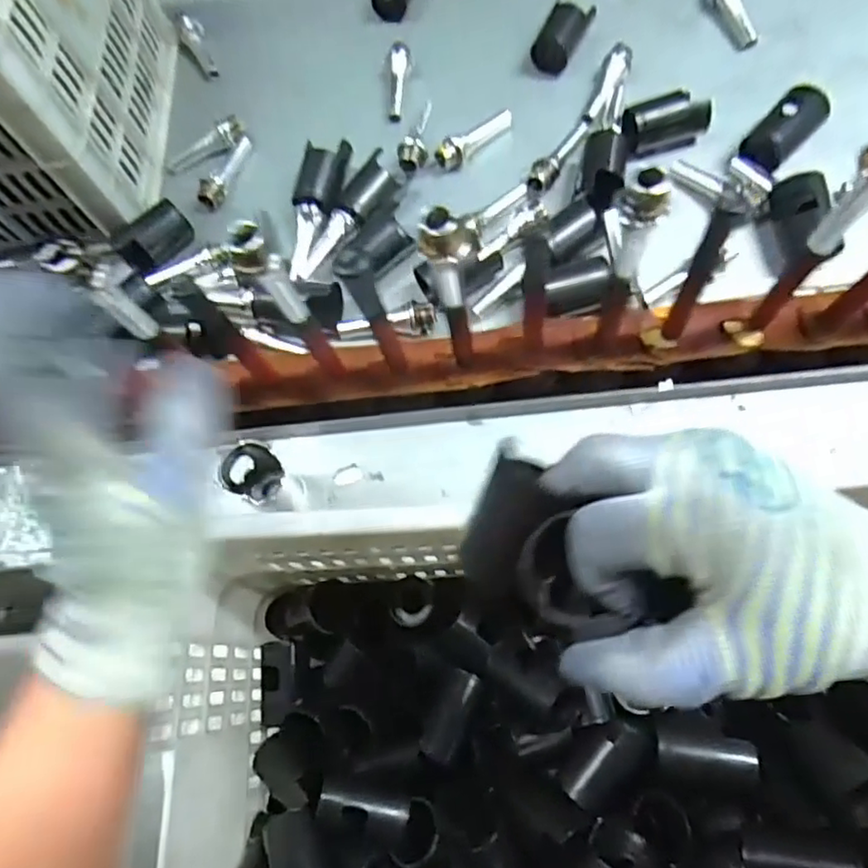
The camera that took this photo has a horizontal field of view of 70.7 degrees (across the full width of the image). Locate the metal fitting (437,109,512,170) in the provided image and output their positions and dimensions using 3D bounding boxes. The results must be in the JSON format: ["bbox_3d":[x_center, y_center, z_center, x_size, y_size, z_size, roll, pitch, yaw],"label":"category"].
[{"bbox_3d":[0.037,-0.273,0.569,0.078,0.027,0.019,-40,77,-14],"label":"metal fitting"}]

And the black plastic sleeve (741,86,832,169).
[{"bbox_3d":[0.295,-0.257,0.517,0.039,0.034,0.080,42,74,11],"label":"black plastic sleeve"}]

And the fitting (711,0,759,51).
[{"bbox_3d":[0.281,-0.401,0.572,0.022,0.019,0.083,-10,72,-6],"label":"fitting"}]

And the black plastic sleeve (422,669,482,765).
[{"bbox_3d":[0.013,0.220,0.482,0.026,0.029,0.066,25,72,6],"label":"black plastic sleeve"}]

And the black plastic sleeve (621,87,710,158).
[{"bbox_3d":[0.200,-0.274,0.527,0.074,0.029,0.042,-20,73,-9],"label":"black plastic sleeve"}]

